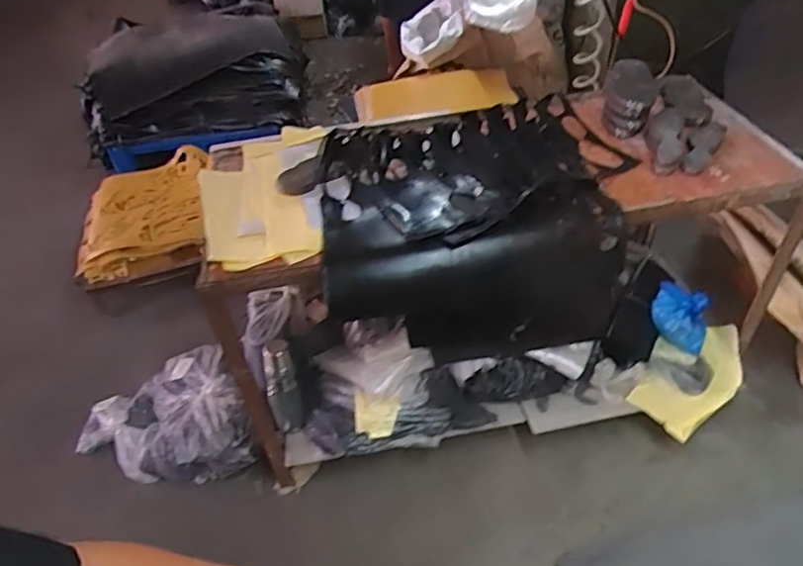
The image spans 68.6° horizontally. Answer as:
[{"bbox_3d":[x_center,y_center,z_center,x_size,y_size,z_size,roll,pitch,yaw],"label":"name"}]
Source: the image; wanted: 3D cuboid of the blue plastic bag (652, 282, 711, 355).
[{"bbox_3d":[0.714,0.085,1.513,0.136,0.106,0.133,18,48,25],"label":"blue plastic bag"}]

